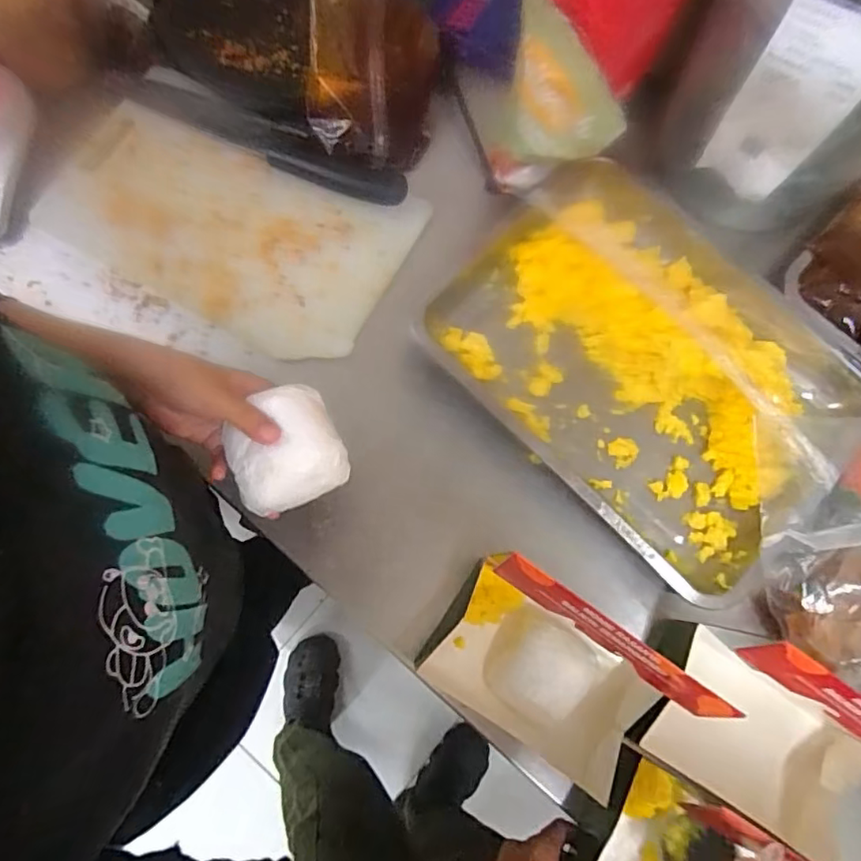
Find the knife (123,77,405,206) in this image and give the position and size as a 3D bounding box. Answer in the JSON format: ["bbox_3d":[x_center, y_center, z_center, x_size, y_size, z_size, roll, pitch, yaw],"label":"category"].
[{"bbox_3d":[-0.184,-0.315,0.607,0.342,0.014,0.046,25,80,5],"label":"knife"}]

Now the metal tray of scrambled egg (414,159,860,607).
[{"bbox_3d":[0.208,-0.068,0.553,0.387,0.037,0.297,44,82,7],"label":"metal tray of scrambled egg"}]

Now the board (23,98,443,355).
[{"bbox_3d":[-0.216,-0.209,0.591,0.369,0.016,0.197,20,80,4],"label":"board"}]

